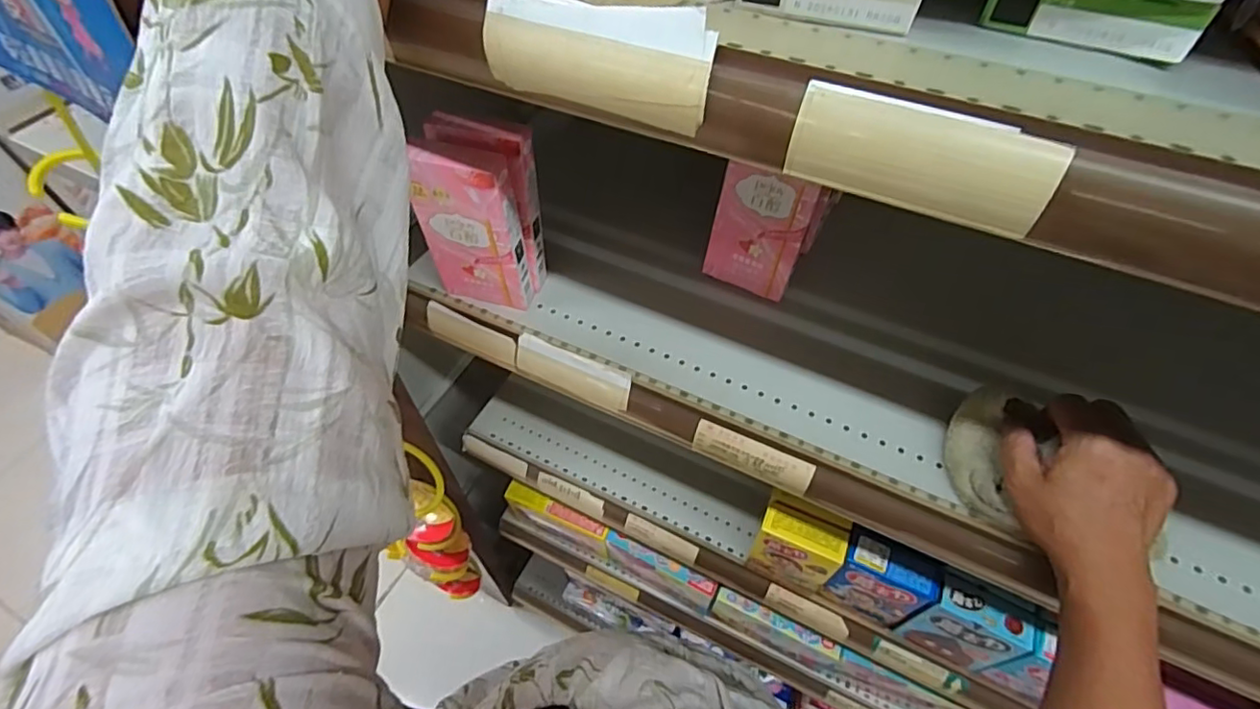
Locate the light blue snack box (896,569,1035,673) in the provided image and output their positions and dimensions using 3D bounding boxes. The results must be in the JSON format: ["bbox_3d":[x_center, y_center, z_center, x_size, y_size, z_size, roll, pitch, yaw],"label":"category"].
[{"bbox_3d":[0.343,0.280,0.597,0.088,0.118,0.040,24,56,16],"label":"light blue snack box"}]

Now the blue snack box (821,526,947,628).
[{"bbox_3d":[0.266,0.244,0.626,0.091,0.128,0.040,23,56,15],"label":"blue snack box"}]

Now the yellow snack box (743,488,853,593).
[{"bbox_3d":[0.187,0.215,0.647,0.091,0.122,0.052,22,55,14],"label":"yellow snack box"}]

